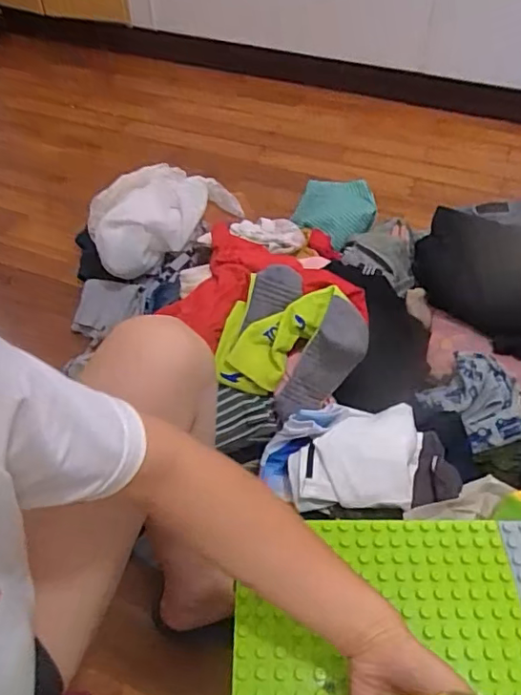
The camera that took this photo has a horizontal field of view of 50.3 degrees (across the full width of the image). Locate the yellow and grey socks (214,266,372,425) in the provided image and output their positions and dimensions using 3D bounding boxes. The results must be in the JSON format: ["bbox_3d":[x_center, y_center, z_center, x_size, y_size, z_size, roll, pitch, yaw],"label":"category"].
[{"bbox_3d":[0.044,-0.008,0.836,0.204,0.059,0.205,-2,77,10],"label":"yellow and grey socks"}]

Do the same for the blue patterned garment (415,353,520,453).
[{"bbox_3d":[0.349,0.086,0.910,0.143,0.056,0.156,-3,49,-2],"label":"blue patterned garment"}]

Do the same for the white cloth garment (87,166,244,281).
[{"bbox_3d":[-0.185,-0.272,1.127,0.313,0.130,0.145,-23,52,-19],"label":"white cloth garment"}]

